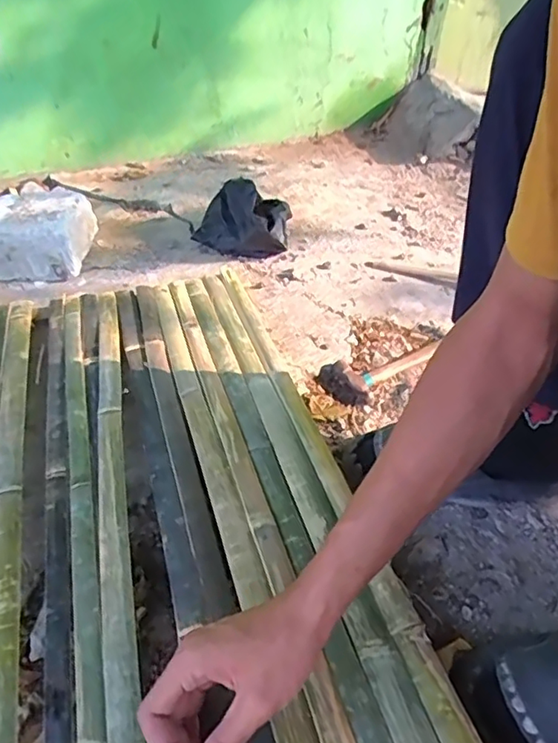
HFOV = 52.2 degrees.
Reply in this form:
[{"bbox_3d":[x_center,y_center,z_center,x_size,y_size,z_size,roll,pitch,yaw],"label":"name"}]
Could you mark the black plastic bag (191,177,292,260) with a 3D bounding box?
[{"bbox_3d":[-0.073,-0.296,1.106,0.178,0.104,0.145,-1,38,-7],"label":"black plastic bag"}]

